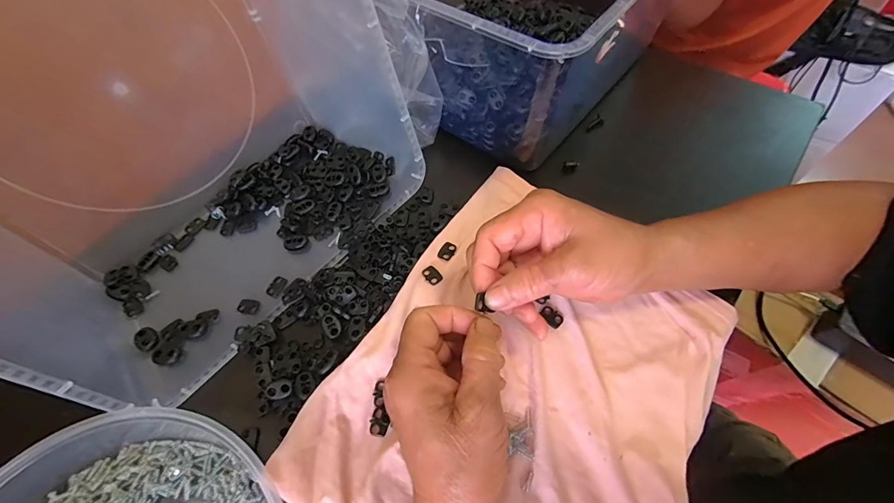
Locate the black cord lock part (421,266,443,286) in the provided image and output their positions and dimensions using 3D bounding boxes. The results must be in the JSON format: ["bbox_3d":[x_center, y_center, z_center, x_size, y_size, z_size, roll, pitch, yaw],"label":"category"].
[{"bbox_3d":[-0.013,0.019,0.322,0.012,0.004,0.018,-33,64,-15],"label":"black cord lock part"}]

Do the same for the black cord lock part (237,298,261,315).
[{"bbox_3d":[-0.164,0.045,0.317,0.019,0.004,0.013,9,62,8],"label":"black cord lock part"}]

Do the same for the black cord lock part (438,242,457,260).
[{"bbox_3d":[0.000,-0.001,0.334,0.012,0.004,0.018,21,64,14],"label":"black cord lock part"}]

